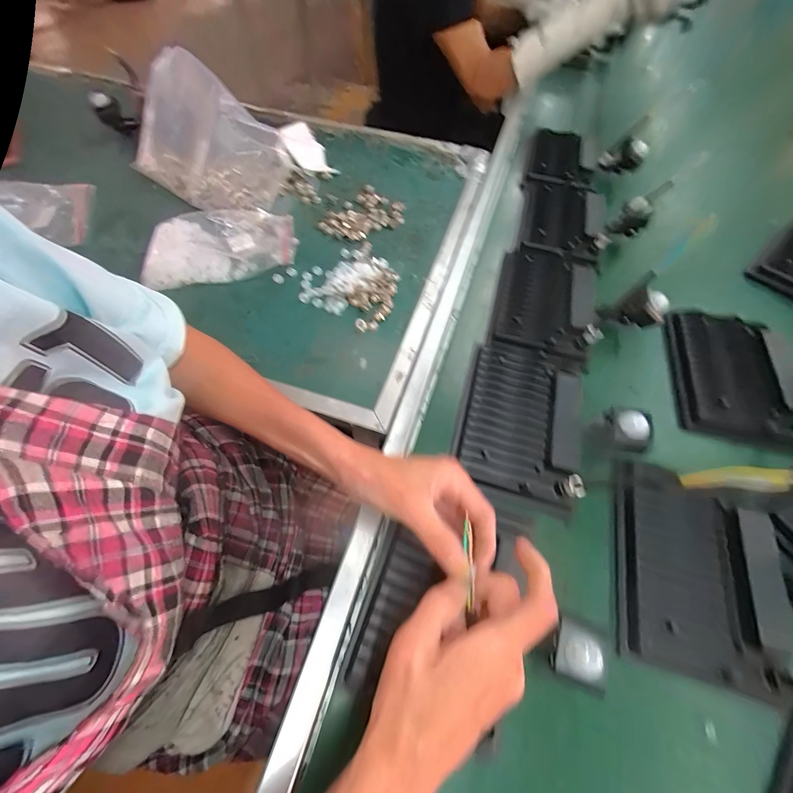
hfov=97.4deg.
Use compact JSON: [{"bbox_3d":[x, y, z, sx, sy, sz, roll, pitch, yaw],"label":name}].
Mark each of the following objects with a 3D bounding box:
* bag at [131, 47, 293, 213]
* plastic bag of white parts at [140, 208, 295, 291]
[{"bbox_3d":[-0.287,-0.386,0.532,0.242,0.120,0.154,35,67,17],"label":"bag"},{"bbox_3d":[-0.237,-0.210,0.480,0.187,0.036,0.135,-14,63,-7],"label":"plastic bag of white parts"}]

